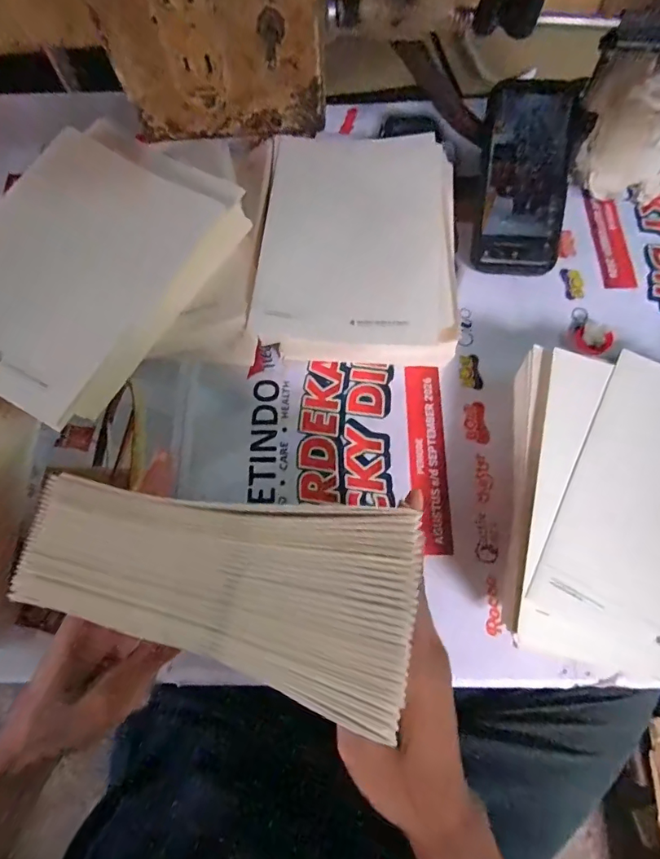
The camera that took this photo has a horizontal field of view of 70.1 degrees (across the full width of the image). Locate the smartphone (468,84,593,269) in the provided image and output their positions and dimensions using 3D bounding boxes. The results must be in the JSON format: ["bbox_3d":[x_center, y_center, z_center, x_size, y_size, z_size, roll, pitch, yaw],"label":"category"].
[{"bbox_3d":[0.189,-0.239,0.452,0.084,0.012,0.167,7,102,5],"label":"smartphone"}]

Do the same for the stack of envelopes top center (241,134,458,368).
[{"bbox_3d":[0.027,-0.166,0.450,0.173,0.076,0.222,4,70,4],"label":"stack of envelopes top center"}]

